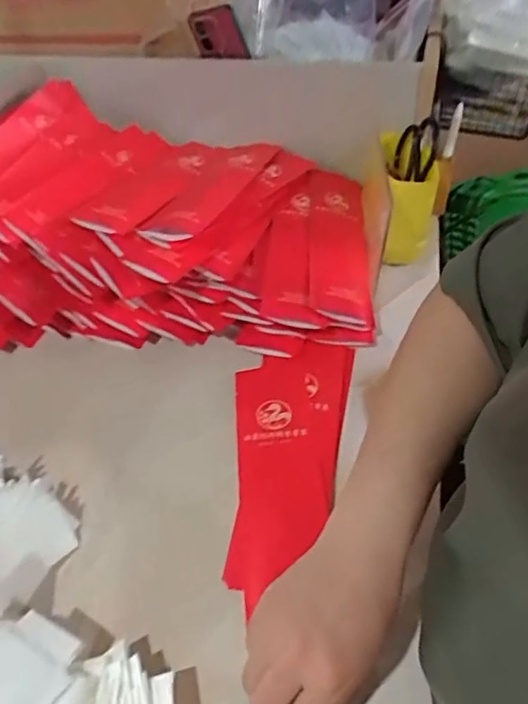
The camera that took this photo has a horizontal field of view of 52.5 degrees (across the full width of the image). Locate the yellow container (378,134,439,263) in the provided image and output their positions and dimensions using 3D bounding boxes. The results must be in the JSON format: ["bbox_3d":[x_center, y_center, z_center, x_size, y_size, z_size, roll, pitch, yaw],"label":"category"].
[{"bbox_3d":[0.183,-0.197,0.691,0.057,0.114,0.118,-2,46,4],"label":"yellow container"}]

